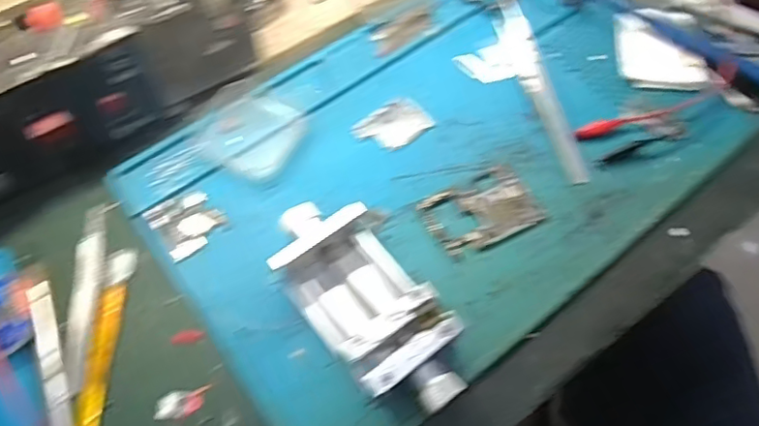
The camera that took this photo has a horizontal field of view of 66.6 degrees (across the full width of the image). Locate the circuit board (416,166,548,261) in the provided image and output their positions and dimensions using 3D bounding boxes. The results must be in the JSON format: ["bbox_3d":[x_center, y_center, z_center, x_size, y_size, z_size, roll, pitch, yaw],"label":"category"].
[{"bbox_3d":[0.065,-0.002,0.369,0.070,0.004,0.048,-27,66,-13],"label":"circuit board"}]

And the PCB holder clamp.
[{"bbox_3d":[-0.008,0.049,0.325,0.062,0.032,0.137,-31,67,-15],"label":"PCB holder clamp"}]

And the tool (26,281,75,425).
[{"bbox_3d":[-0.179,0.089,0.318,0.011,0.007,0.111,-21,65,-11],"label":"tool"}]

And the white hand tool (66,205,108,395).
[{"bbox_3d":[-0.174,0.047,0.346,0.019,0.006,0.116,-7,63,-4],"label":"white hand tool"}]

